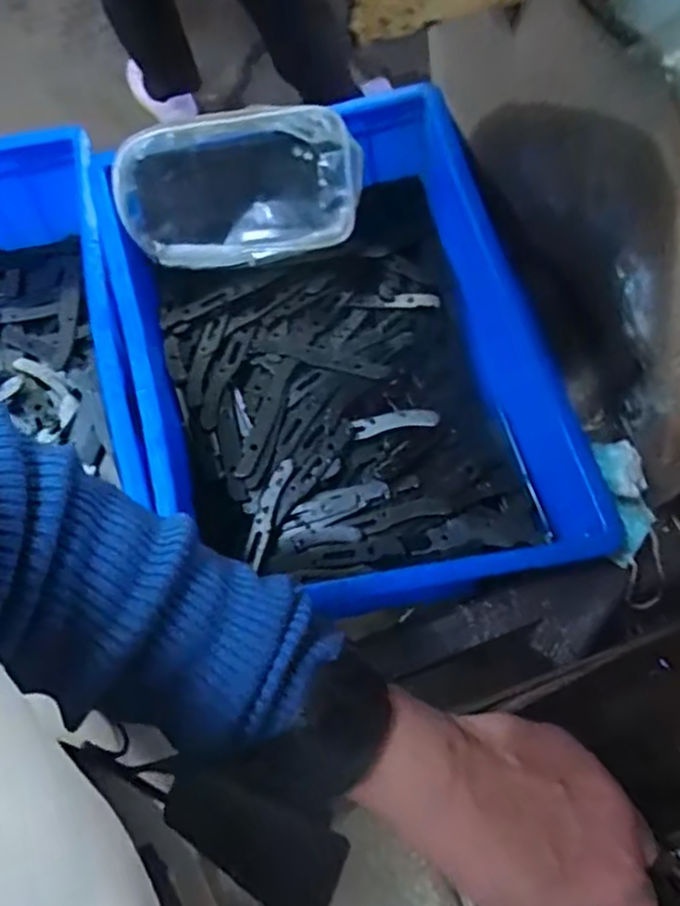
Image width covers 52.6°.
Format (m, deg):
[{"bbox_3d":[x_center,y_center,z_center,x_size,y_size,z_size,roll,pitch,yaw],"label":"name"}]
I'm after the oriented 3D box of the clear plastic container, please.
[{"bbox_3d":[-0.084,-0.227,0.590,0.193,0.115,0.065,-10,29,-2],"label":"clear plastic container"}]

